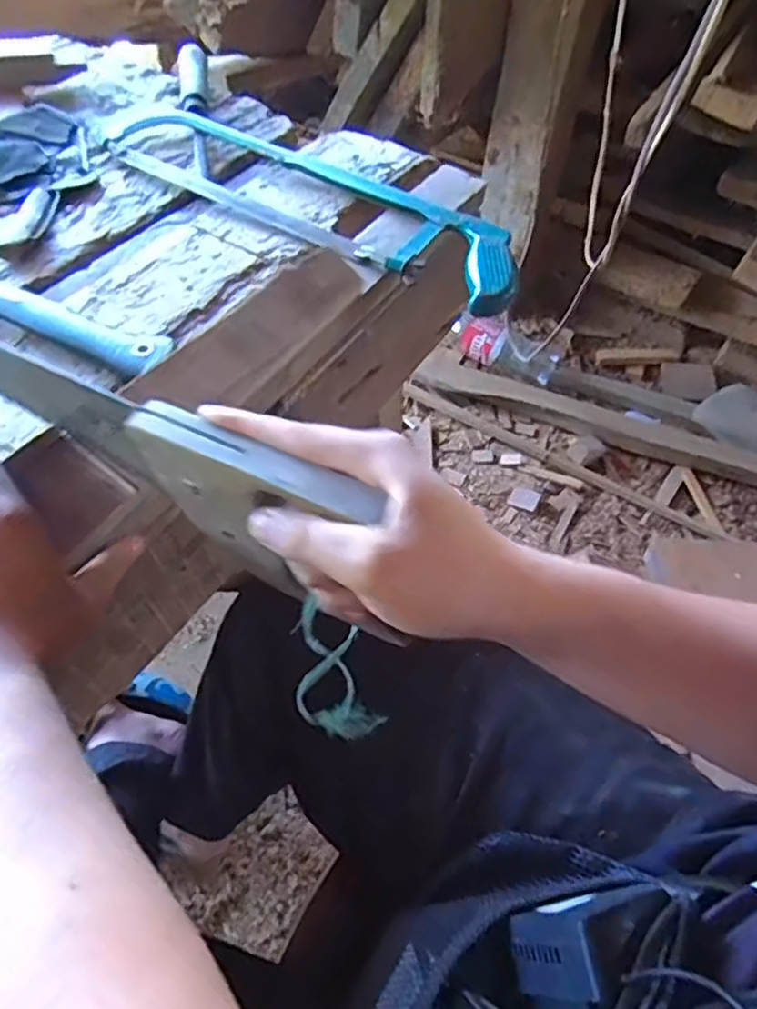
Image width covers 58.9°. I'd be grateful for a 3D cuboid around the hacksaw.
[{"bbox_3d":[-0.080,-0.288,0.608,0.478,0.031,0.100,32,56,18],"label":"hacksaw"}]

